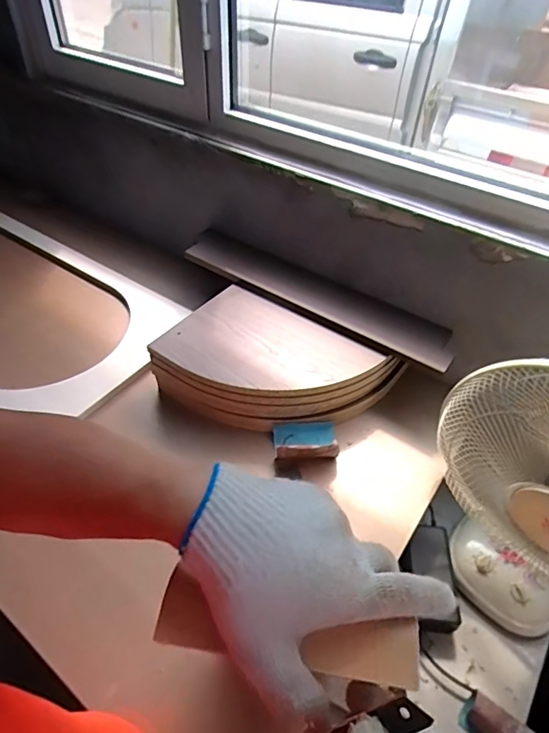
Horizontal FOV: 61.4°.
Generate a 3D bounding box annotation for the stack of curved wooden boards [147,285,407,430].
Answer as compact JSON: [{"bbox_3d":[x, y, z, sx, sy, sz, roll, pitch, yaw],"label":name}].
[{"bbox_3d":[-0.006,0.005,0.901,0.391,0.110,0.280,28,50,22],"label":"stack of curved wooden boards"}]

